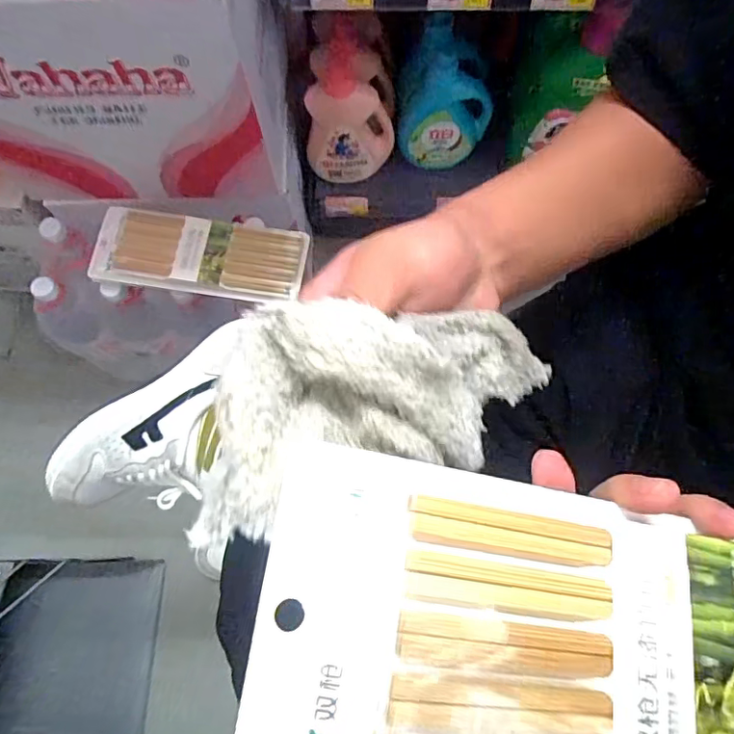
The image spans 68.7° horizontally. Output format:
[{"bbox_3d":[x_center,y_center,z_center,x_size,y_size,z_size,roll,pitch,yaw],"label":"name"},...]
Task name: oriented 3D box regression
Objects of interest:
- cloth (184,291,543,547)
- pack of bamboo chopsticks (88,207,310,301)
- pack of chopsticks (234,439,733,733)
[{"bbox_3d":[0.009,0.011,0.230,0.159,0.048,0.075,-10,72,-28],"label":"cloth"},{"bbox_3d":[-0.227,-0.152,0.722,0.285,0.033,0.106,7,74,3],"label":"pack of bamboo chopsticks"},{"bbox_3d":[0.097,0.103,0.195,0.270,0.021,0.104,13,73,-14],"label":"pack of chopsticks"}]

